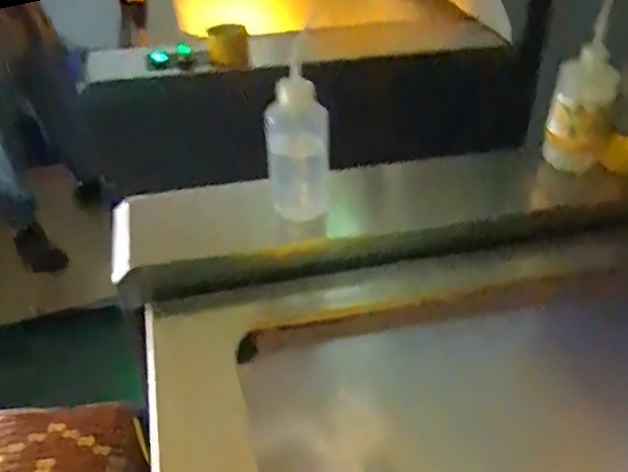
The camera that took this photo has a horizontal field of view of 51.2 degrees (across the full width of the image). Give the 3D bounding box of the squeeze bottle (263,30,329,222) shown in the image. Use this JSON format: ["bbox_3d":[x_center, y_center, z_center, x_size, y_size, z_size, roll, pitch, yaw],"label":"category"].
[{"bbox_3d":[-0.018,-0.115,0.811,0.087,0.192,0.083,1,35,0],"label":"squeeze bottle"}]

